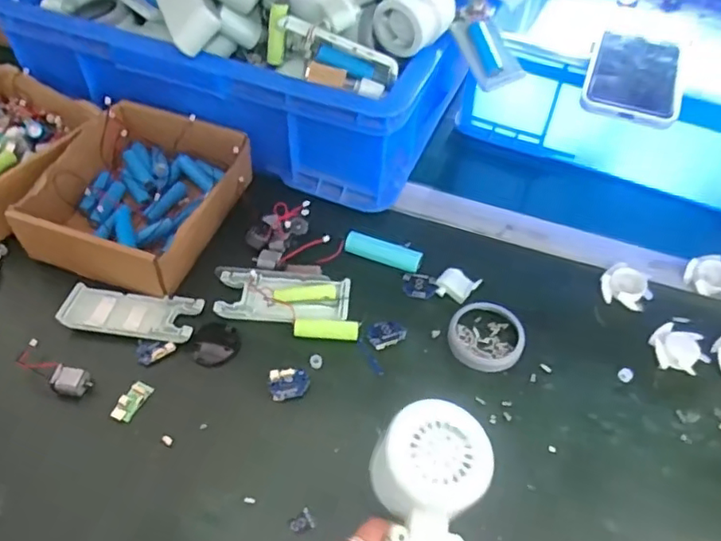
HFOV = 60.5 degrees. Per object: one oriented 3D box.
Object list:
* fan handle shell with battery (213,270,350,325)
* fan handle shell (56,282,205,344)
[{"bbox_3d":[-0.062,0.022,0.492,0.103,0.015,0.042,5,51,2],"label":"fan handle shell with battery"},{"bbox_3d":[-0.180,0.034,0.485,0.104,0.013,0.042,6,51,3],"label":"fan handle shell"}]

